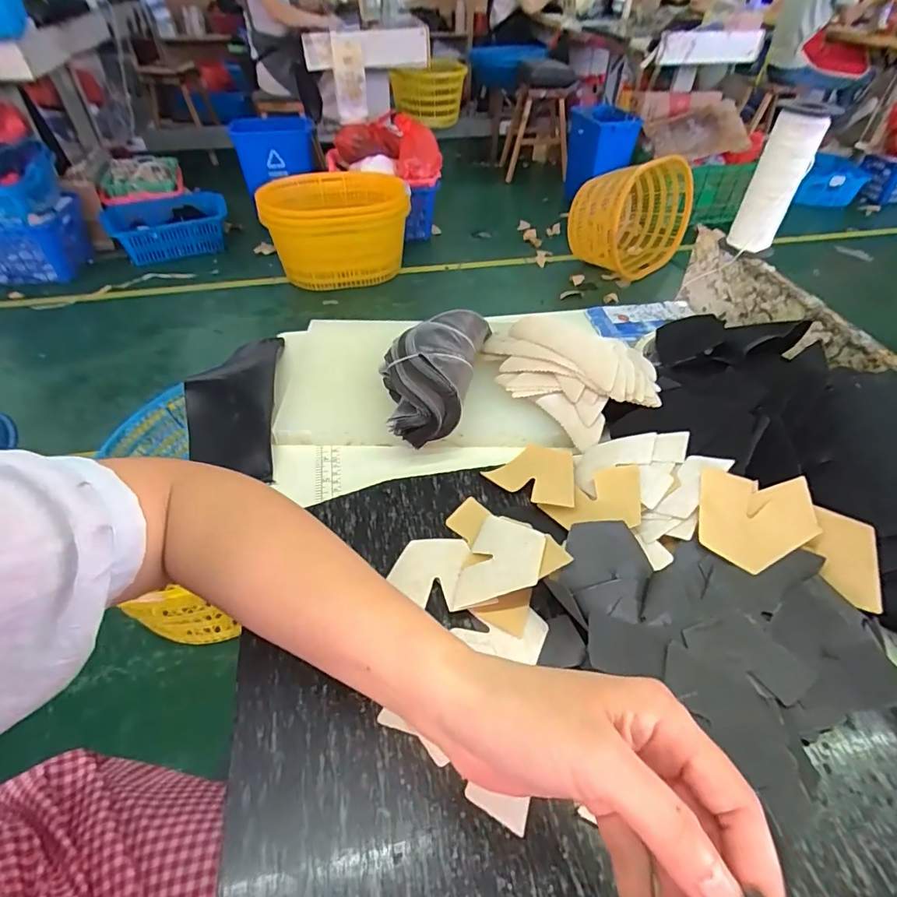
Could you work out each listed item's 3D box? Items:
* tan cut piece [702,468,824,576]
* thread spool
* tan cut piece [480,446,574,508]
[{"bbox_3d":[0.221,0.052,0.361,0.074,0.004,0.067,6,74,14],"label":"tan cut piece"},{"bbox_3d":[0.350,-0.284,0.545,0.043,0.139,0.045,-12,46,-12],"label":"thread spool"},{"bbox_3d":[0.076,0.019,0.422,0.077,0.008,0.057,22,62,41],"label":"tan cut piece"}]

